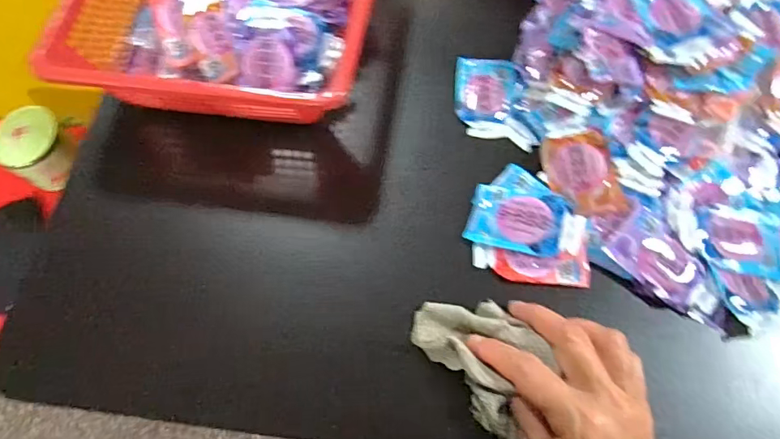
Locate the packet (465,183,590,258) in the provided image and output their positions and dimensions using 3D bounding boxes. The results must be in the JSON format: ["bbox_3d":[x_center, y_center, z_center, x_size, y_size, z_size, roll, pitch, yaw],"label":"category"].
[{"bbox_3d":[0.099,-0.001,0.346,0.078,0.012,0.049,15,67,4],"label":"packet"}]

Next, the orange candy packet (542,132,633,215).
[{"bbox_3d":[0.145,-0.033,0.357,0.047,0.011,0.070,-18,77,9],"label":"orange candy packet"}]

